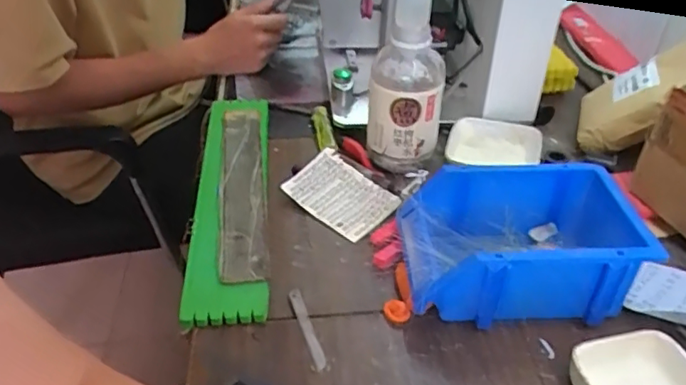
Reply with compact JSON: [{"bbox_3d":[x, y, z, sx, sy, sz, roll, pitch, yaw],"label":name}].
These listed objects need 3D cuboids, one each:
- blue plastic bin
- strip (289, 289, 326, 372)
[{"bbox_3d":[0.150,0.040,0.479,0.200,0.076,0.134,2,38,1],"label":"blue plastic bin"},{"bbox_3d":[-0.029,0.106,0.449,0.010,0.004,0.078,-11,39,-17],"label":"strip"}]

